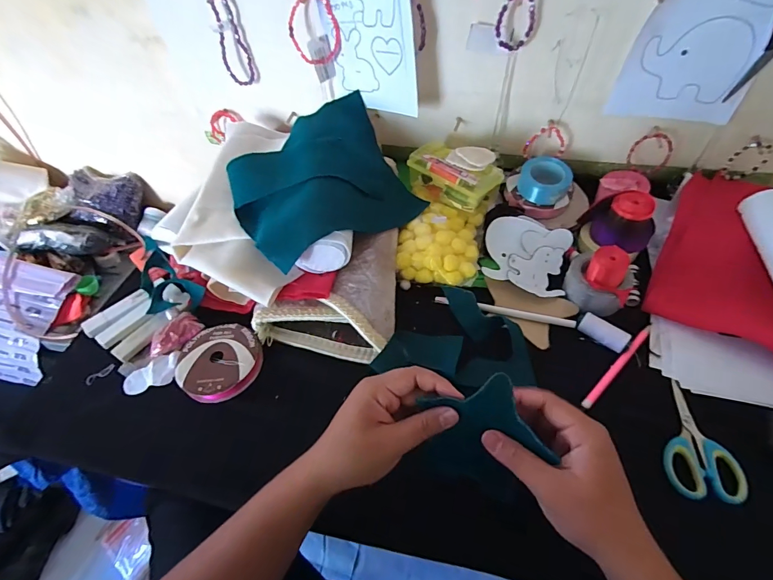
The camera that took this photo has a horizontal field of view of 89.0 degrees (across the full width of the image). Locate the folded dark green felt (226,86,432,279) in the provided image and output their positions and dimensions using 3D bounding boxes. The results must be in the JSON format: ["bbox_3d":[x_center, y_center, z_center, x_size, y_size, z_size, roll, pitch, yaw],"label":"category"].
[{"bbox_3d":[-0.088,-0.154,0.540,0.235,0.067,0.223,-26,55,-16],"label":"folded dark green felt"}]

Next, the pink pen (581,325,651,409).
[{"bbox_3d":[0.259,0.081,0.436,0.138,0.012,0.009,-37,58,-23],"label":"pink pen"}]

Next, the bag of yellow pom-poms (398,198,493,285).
[{"bbox_3d":[0.077,-0.073,0.551,0.114,0.031,0.150,8,53,10],"label":"bag of yellow pom-poms"}]

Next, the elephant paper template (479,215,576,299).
[{"bbox_3d":[0.186,-0.049,0.528,0.105,0.008,0.111,14,67,11],"label":"elephant paper template"}]

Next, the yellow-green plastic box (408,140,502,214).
[{"bbox_3d":[0.096,-0.165,0.570,0.135,0.053,0.063,30,59,24],"label":"yellow-green plastic box"}]

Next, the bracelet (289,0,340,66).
[{"bbox_3d":[-0.100,-0.360,0.544,0.066,0.089,0.017,-7,52,-2],"label":"bracelet"}]

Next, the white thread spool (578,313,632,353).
[{"bbox_3d":[0.250,0.049,0.453,0.052,0.017,0.024,37,62,28],"label":"white thread spool"}]

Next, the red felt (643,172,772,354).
[{"bbox_3d":[0.475,-0.028,0.449,0.260,0.040,0.256,20,66,34],"label":"red felt"}]

